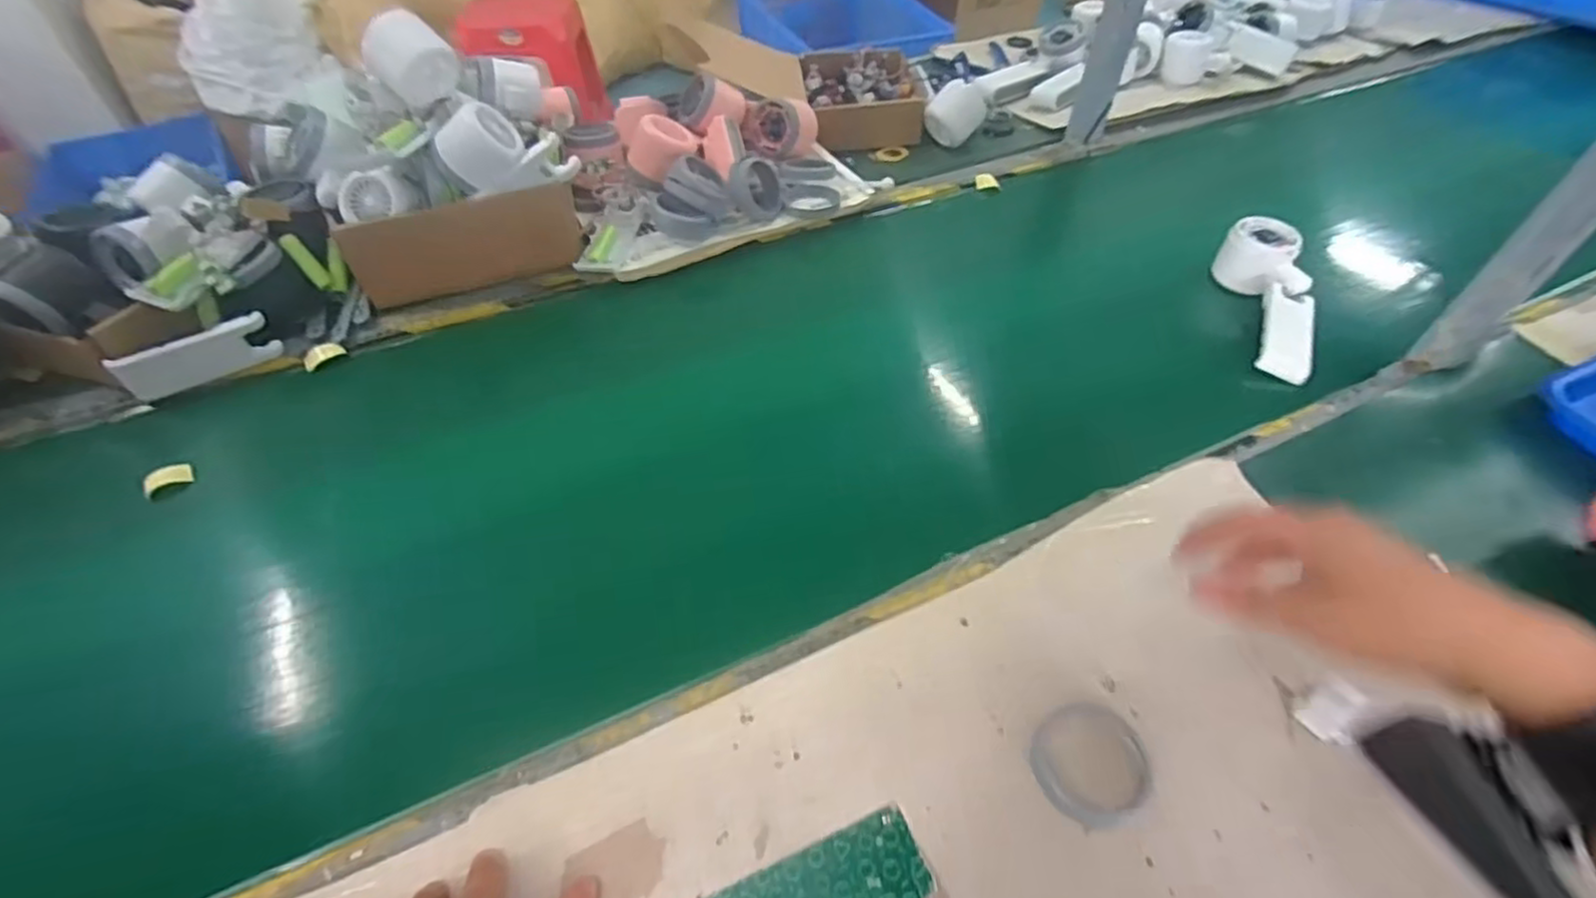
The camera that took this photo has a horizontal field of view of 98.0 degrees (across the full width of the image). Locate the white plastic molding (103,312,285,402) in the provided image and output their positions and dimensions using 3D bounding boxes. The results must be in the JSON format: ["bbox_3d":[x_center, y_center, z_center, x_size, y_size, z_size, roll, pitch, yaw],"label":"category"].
[{"bbox_3d":[-0.470,-0.072,0.546,0.101,0.040,0.008,-26,53,-22],"label":"white plastic molding"}]

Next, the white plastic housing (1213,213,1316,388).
[{"bbox_3d":[0.422,-0.136,0.609,0.063,0.068,0.163,2,43,6],"label":"white plastic housing"}]

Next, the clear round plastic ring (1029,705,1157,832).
[{"bbox_3d":[0.152,0.163,0.361,0.061,0.006,0.058,0,48,0],"label":"clear round plastic ring"}]

